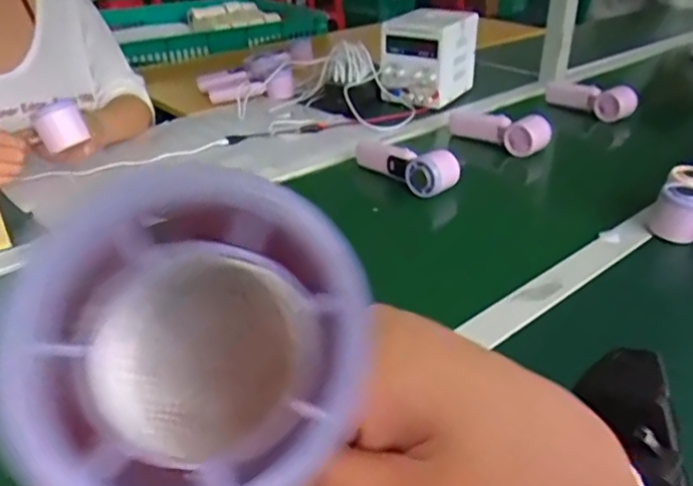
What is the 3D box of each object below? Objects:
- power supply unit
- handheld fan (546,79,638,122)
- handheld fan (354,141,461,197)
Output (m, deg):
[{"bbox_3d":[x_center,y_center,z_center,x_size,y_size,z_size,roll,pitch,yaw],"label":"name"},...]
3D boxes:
[{"bbox_3d":[0.166,-0.378,1.242,0.139,0.158,0.176,18,34,29],"label":"power supply unit"},{"bbox_3d":[0.456,-0.283,1.189,0.067,0.079,0.191,-26,38,-37],"label":"handheld fan"},{"bbox_3d":[0.077,-0.126,0.906,0.040,0.064,0.202,-20,35,-30],"label":"handheld fan"}]

